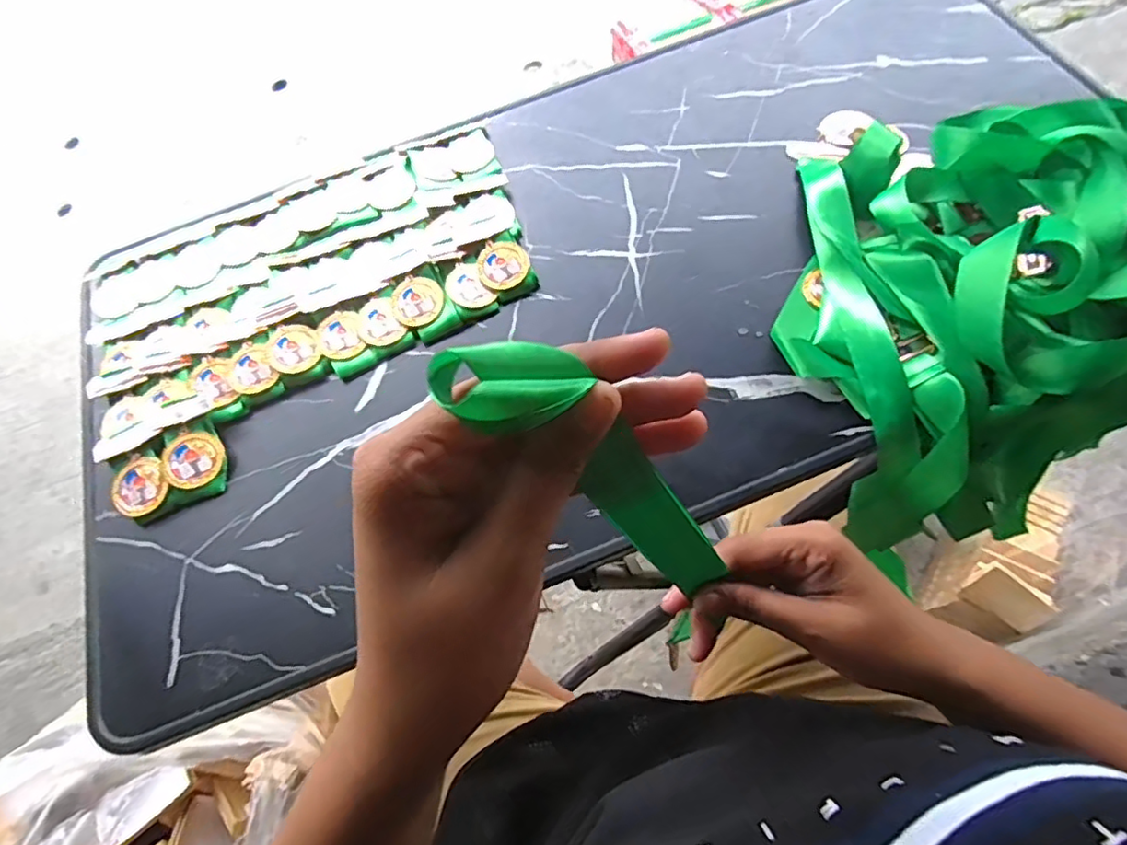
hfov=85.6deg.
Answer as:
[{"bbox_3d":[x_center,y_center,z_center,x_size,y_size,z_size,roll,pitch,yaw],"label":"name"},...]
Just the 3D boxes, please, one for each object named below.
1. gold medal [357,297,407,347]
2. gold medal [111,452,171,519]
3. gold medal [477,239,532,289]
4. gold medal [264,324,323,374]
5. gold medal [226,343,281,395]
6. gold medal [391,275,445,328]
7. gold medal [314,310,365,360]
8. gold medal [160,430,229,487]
[{"bbox_3d":[-0.133,-0.073,0.434,0.029,0.004,0.040,-31,70,-10],"label":"gold medal"},{"bbox_3d":[-0.276,0.041,0.397,0.036,0.006,0.038,-41,72,-14],"label":"gold medal"},{"bbox_3d":[-0.045,-0.116,0.443,0.038,0.004,0.041,-18,68,-5],"label":"gold medal"},{"bbox_3d":[-0.191,-0.053,0.429,0.036,0.004,0.041,-34,70,-11],"label":"gold medal"},{"bbox_3d":[-0.221,-0.038,0.427,0.030,0.004,0.041,-35,70,-12],"label":"gold medal"},{"bbox_3d":[-0.105,-0.088,0.436,0.037,0.004,0.040,-1,67,2],"label":"gold medal"},{"bbox_3d":[-0.160,-0.062,0.434,0.031,0.004,0.040,-23,68,-7],"label":"gold medal"},{"bbox_3d":[-0.243,0.025,0.401,0.037,0.005,0.037,3,69,-9],"label":"gold medal"}]

